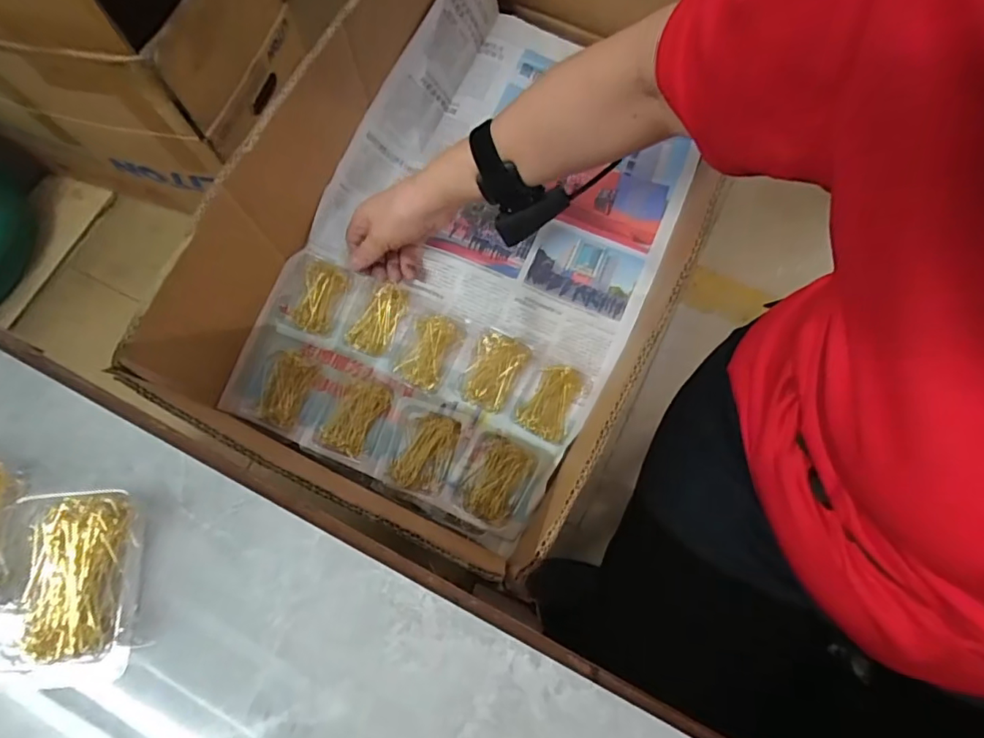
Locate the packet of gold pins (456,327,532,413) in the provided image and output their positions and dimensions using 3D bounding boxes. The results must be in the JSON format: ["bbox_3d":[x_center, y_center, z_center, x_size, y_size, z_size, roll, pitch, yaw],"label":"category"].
[{"bbox_3d":[0.000,-0.001,0.512,0.055,0.021,0.080,24,74,8],"label":"packet of gold pins"}]

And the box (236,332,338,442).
[{"bbox_3d":[-0.202,0.016,0.528,0.070,0.028,0.089,19,73,6],"label":"box"}]

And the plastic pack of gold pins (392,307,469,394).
[{"bbox_3d":[-0.062,-0.022,0.521,0.054,0.020,0.078,22,74,7],"label":"plastic pack of gold pins"}]

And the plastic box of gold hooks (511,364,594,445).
[{"bbox_3d":[0.058,0.030,0.511,0.054,0.023,0.074,28,75,9],"label":"plastic box of gold hooks"}]

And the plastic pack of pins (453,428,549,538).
[{"bbox_3d":[0.006,0.105,0.497,0.073,0.017,0.085,23,74,7],"label":"plastic pack of pins"}]

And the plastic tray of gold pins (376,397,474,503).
[{"bbox_3d":[-0.066,0.075,0.502,0.074,0.025,0.082,17,73,6],"label":"plastic tray of gold pins"}]

